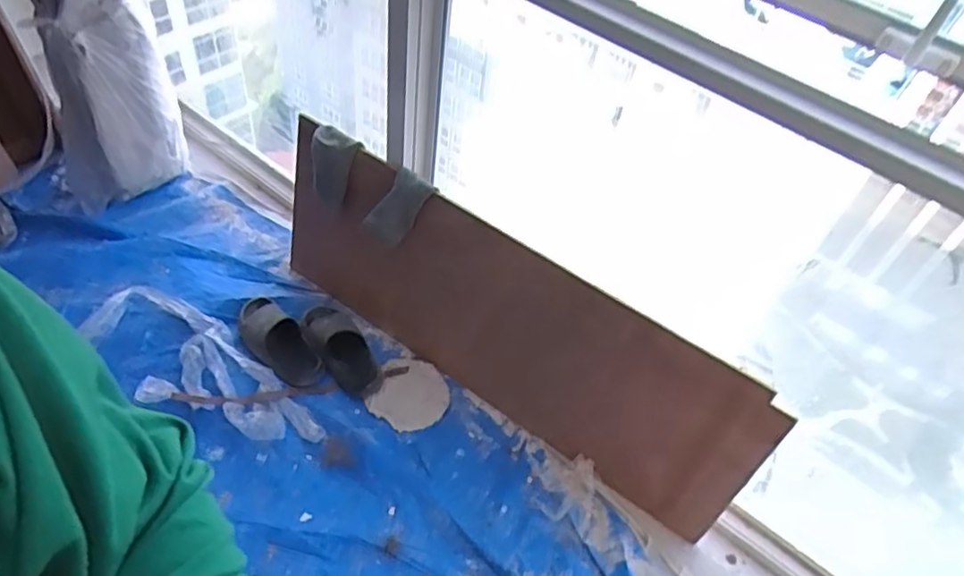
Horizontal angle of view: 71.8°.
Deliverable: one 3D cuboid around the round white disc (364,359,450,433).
[{"bbox_3d":[-0.167,0.245,1.564,0.176,0.021,0.189,1,41,-1],"label":"round white disc"}]

